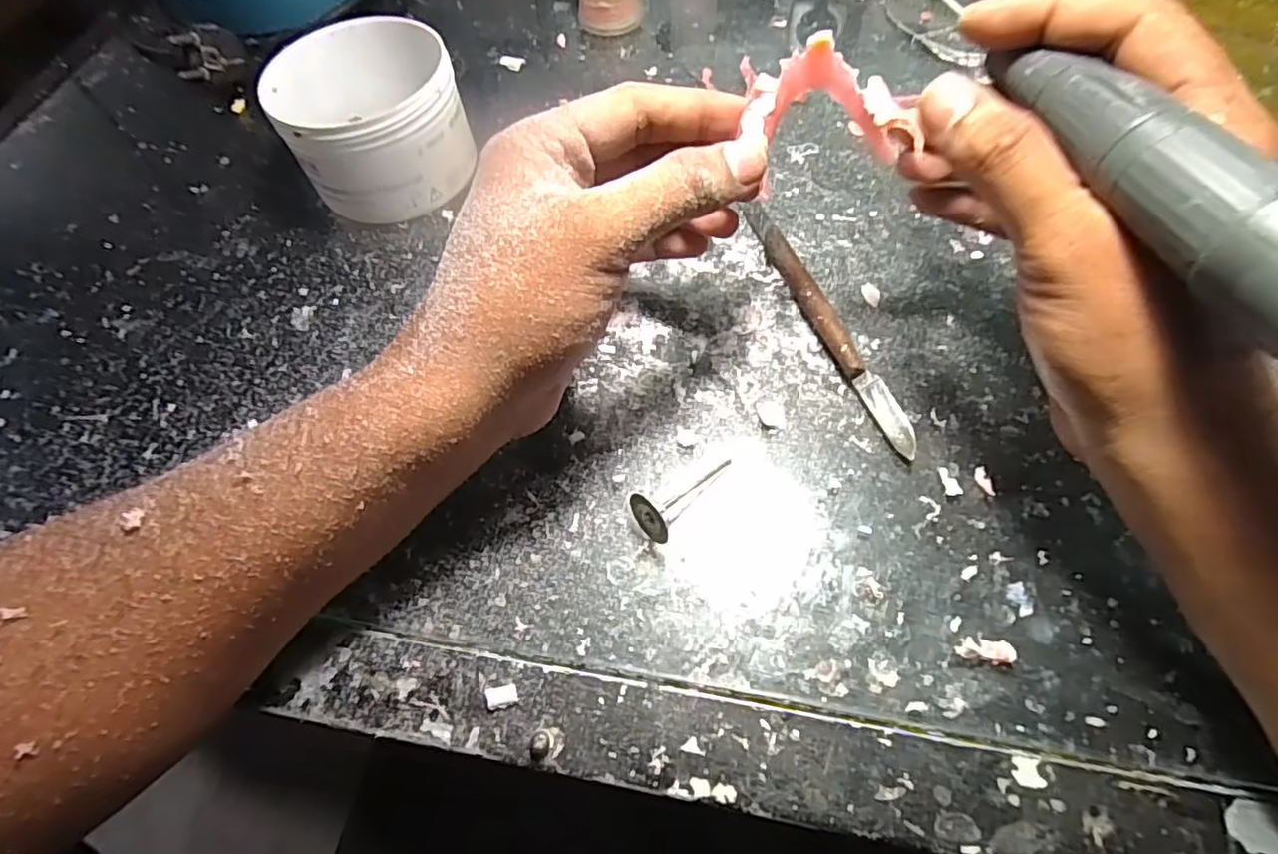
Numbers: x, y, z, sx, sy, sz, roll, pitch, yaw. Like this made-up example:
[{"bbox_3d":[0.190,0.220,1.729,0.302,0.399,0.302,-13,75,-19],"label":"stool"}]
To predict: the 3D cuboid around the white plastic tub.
[{"bbox_3d":[-0.136,-0.156,0.328,0.090,0.067,0.098,-26,62,-10],"label":"white plastic tub"}]

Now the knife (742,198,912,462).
[{"bbox_3d":[0.082,-0.050,0.282,0.010,0.012,0.149,-19,61,-6],"label":"knife"}]

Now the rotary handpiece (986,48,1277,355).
[{"bbox_3d":[0.134,-0.057,0.150,0.023,0.020,0.149,-13,52,-3],"label":"rotary handpiece"}]

